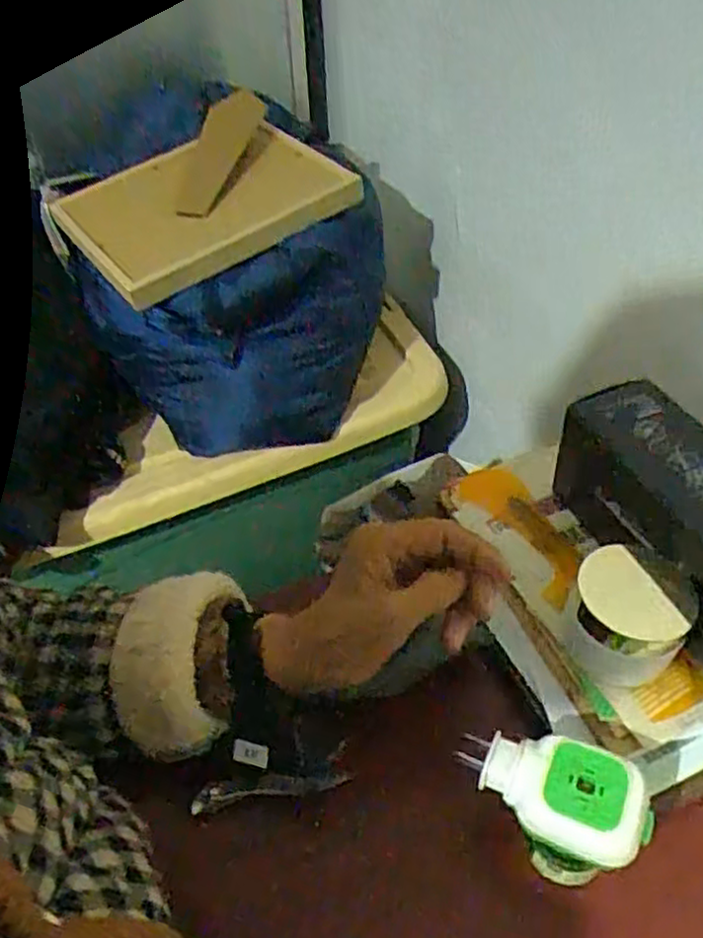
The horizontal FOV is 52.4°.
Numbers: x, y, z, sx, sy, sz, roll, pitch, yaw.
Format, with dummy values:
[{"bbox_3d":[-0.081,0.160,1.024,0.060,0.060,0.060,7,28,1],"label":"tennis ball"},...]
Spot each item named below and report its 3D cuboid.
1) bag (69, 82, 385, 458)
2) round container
[{"bbox_3d":[-0.146,-0.245,0.857,0.319,0.291,0.336,-5,44,-1],"label":"bag"},{"bbox_3d":[0.167,0.085,0.430,0.063,0.061,0.069,-2,44,2],"label":"round container"}]

